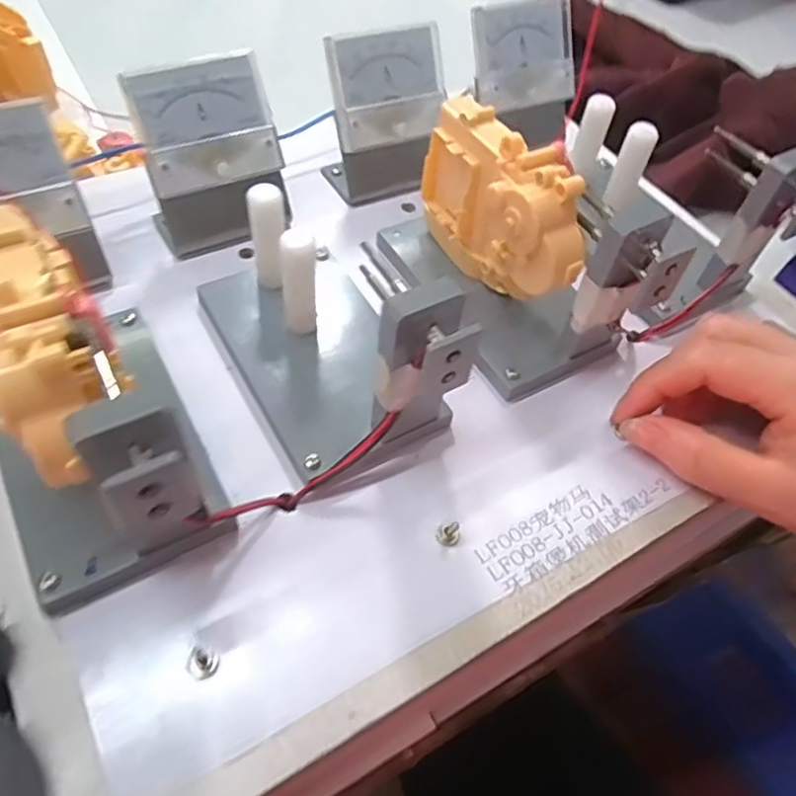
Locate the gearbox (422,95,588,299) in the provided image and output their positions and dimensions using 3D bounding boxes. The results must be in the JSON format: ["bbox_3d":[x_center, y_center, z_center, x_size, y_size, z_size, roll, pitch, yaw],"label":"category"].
[{"bbox_3d":[0.047,-0.083,0.292,0.031,0.069,0.094,-20,58,-19],"label":"gearbox"}]

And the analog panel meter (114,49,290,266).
[{"bbox_3d":[-0.091,-0.119,0.316,0.065,0.073,0.043,-20,58,-19],"label":"analog panel meter"}]

